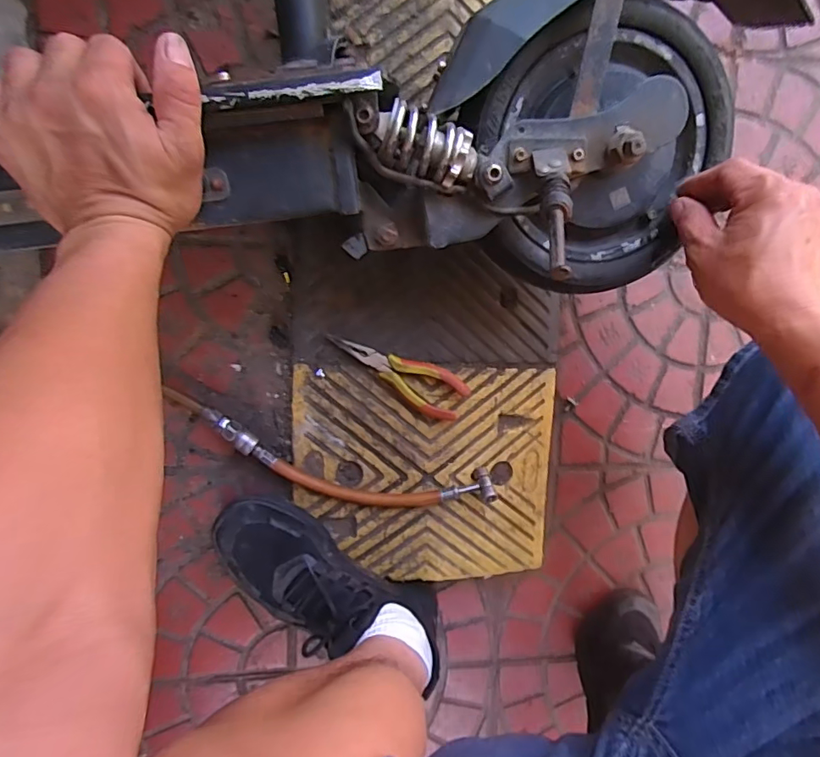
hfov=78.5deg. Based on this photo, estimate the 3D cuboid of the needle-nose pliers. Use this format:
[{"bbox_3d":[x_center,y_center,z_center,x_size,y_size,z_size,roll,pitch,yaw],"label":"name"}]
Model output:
[{"bbox_3d":[-0.012,-0.007,0.542,0.154,0.025,0.049,29,91,-9],"label":"needle-nose pliers"}]

